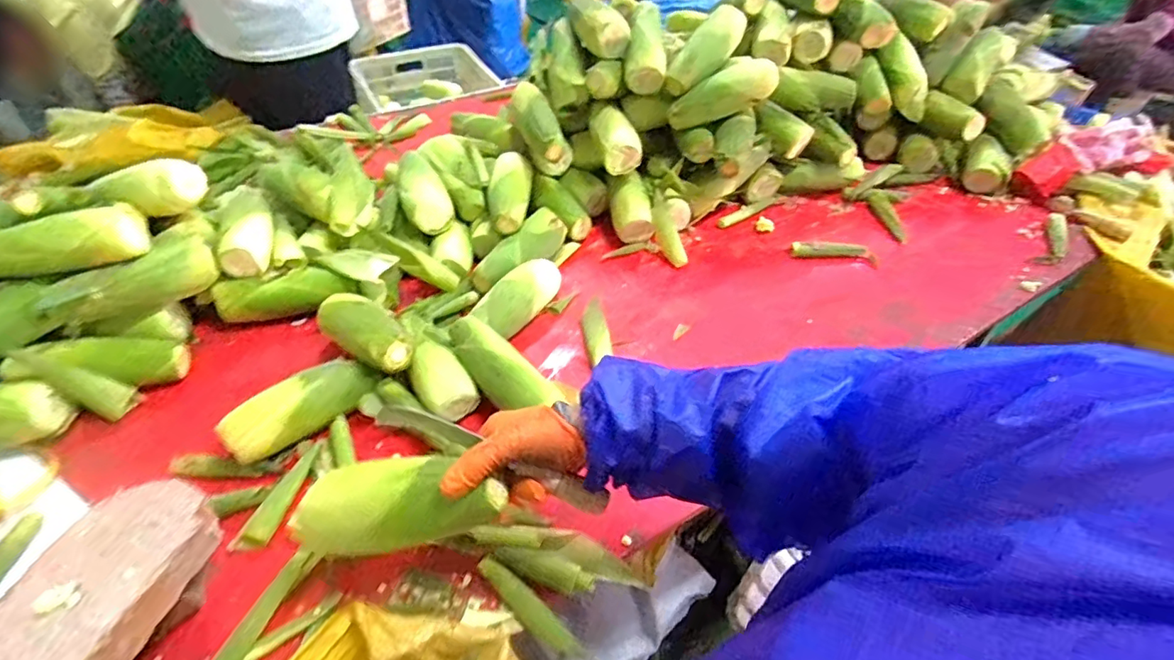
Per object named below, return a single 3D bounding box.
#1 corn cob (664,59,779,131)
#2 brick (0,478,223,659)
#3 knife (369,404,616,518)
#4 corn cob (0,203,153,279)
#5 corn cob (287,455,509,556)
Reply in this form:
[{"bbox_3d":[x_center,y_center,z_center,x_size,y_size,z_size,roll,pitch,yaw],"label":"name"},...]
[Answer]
[{"bbox_3d":[0.240,-0.420,0.990,0.193,0.074,0.078,-18,41,23],"label":"corn cob"},{"bbox_3d":[-0.422,0.219,0.490,0.116,0.045,0.187,12,47,10],"label":"brick"},{"bbox_3d":[-0.078,0.107,0.476,0.206,0.029,0.020,26,48,-3],"label":"knife"},{"bbox_3d":[-0.660,-0.108,0.689,0.190,0.061,0.060,-17,48,-17],"label":"corn cob"},{"bbox_3d":[-0.165,0.147,0.469,0.201,0.059,0.065,-10,44,16],"label":"corn cob"}]

